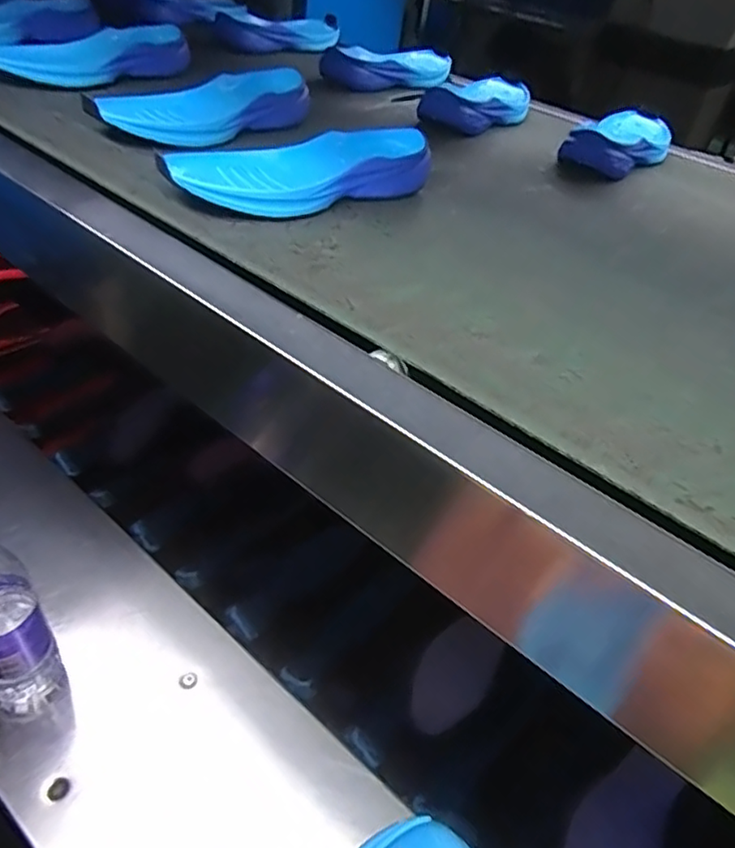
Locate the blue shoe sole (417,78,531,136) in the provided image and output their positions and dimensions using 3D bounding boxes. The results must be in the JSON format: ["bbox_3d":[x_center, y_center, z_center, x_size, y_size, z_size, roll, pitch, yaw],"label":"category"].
[{"bbox_3d":[0.160,-0.447,0.843,0.089,0.055,0.227,19,41,27],"label":"blue shoe sole"}]

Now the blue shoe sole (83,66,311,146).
[{"bbox_3d":[-0.169,-0.332,0.642,0.082,0.048,0.248,22,42,30],"label":"blue shoe sole"}]

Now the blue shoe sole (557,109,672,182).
[{"bbox_3d":[0.331,-0.367,0.786,0.089,0.051,0.224,22,42,29],"label":"blue shoe sole"}]

